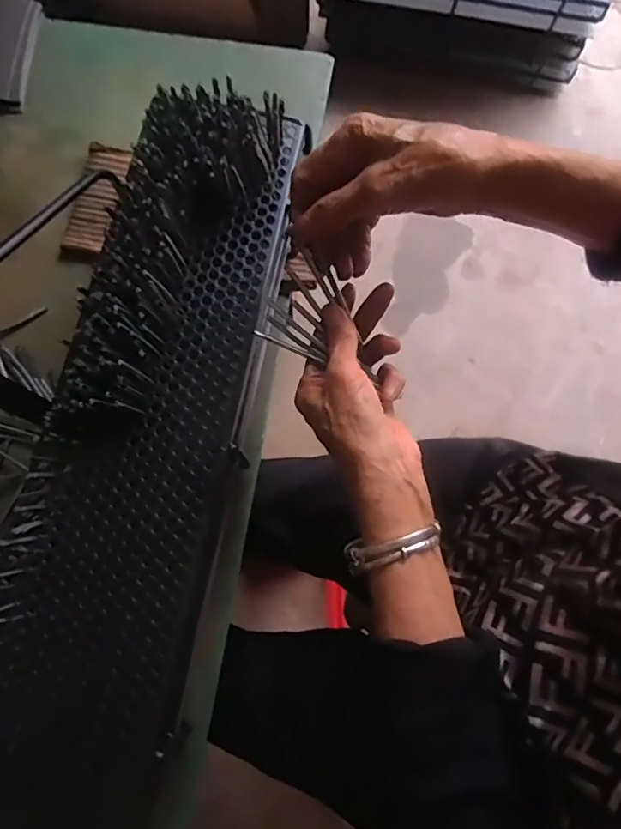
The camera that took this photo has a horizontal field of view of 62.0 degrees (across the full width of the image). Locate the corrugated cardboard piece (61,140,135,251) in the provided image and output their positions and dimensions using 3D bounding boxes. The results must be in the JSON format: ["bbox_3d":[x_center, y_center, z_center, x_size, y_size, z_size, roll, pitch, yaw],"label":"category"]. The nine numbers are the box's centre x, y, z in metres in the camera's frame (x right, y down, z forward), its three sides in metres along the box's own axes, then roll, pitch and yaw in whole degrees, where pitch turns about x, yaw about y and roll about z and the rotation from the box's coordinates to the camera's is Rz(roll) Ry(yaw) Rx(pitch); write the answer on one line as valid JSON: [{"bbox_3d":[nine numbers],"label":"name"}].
[{"bbox_3d":[-0.218,-0.224,0.532,0.044,0.007,0.122,11,79,4],"label":"corrugated cardboard piece"}]

